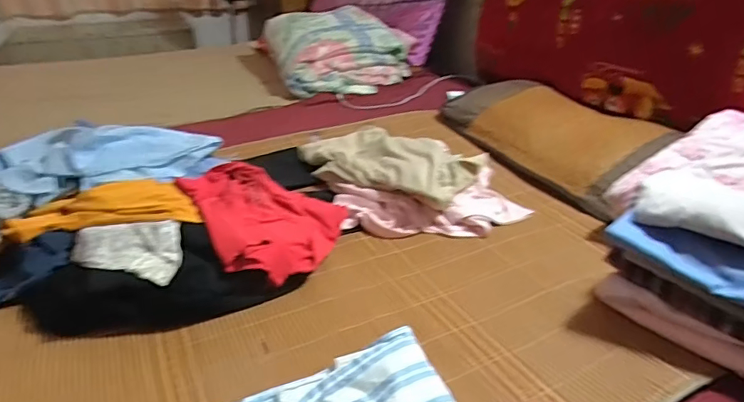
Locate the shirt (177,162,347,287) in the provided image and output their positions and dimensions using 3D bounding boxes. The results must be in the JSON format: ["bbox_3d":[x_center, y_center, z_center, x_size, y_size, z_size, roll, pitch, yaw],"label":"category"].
[{"bbox_3d":[-0.157,0.025,0.828,0.247,0.087,0.268,-15,33,-28],"label":"shirt"}]

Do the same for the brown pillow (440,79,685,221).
[{"bbox_3d":[0.389,-0.182,1.186,0.238,0.123,0.639,-12,31,-21],"label":"brown pillow"}]

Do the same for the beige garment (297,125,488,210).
[{"bbox_3d":[0.034,-0.096,1.070,0.375,0.071,0.232,20,33,31],"label":"beige garment"}]

